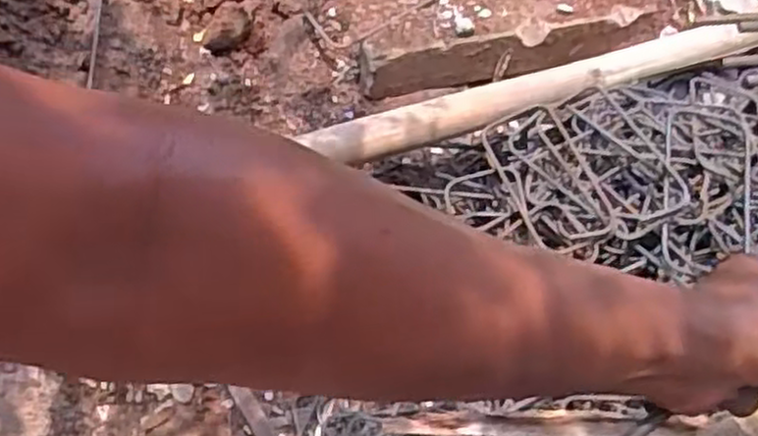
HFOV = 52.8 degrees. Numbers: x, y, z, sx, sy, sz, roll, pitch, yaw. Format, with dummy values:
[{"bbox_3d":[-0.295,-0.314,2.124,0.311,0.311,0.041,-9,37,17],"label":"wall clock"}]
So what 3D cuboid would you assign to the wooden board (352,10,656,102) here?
[{"bbox_3d":[0.253,-0.311,1.389,0.628,0.094,0.048,-16,56,-24],"label":"wooden board"}]

